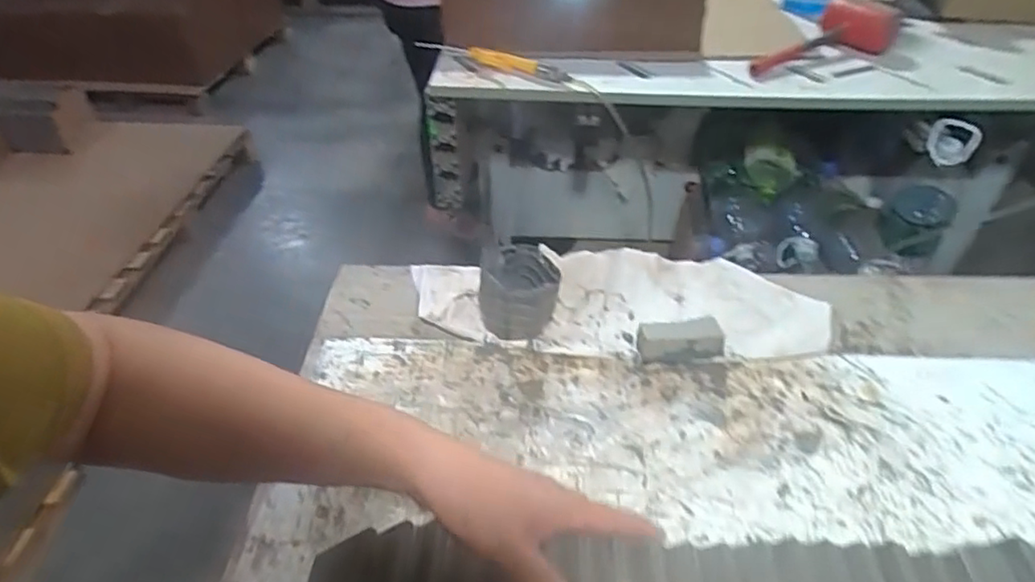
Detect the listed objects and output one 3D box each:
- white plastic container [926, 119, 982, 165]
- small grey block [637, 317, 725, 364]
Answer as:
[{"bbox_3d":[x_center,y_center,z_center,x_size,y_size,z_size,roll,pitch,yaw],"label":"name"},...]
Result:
[{"bbox_3d":[0.712,-0.239,1.010,0.072,0.066,0.059,27,48,29],"label":"white plastic container"},{"bbox_3d":[0.140,0.043,0.530,0.069,0.033,0.026,-1,41,-1],"label":"small grey block"}]

